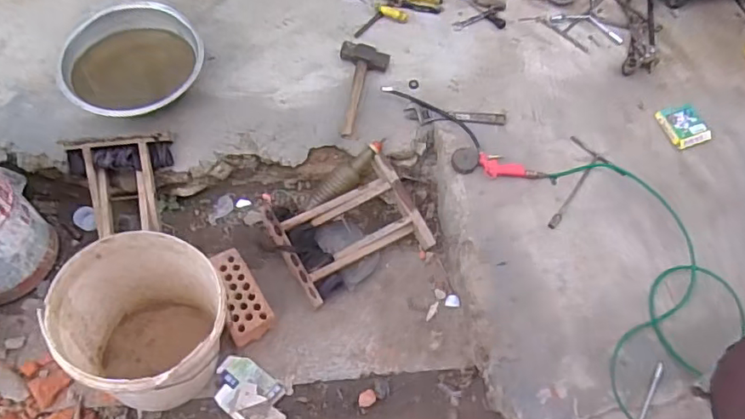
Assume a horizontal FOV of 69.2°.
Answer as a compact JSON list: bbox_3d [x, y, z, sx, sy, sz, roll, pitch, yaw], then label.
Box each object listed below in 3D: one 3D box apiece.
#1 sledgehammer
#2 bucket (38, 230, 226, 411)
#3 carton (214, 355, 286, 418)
[{"bbox_3d":[-0.039,-0.352,1.607,0.146,0.050,0.293,8,81,3],"label":"sledgehammer"},{"bbox_3d":[-0.477,0.285,1.206,0.308,0.391,0.334,1,56,-2],"label":"bucket"},{"bbox_3d":[-0.300,0.455,1.327,0.211,0.020,0.125,31,60,17],"label":"carton"}]

